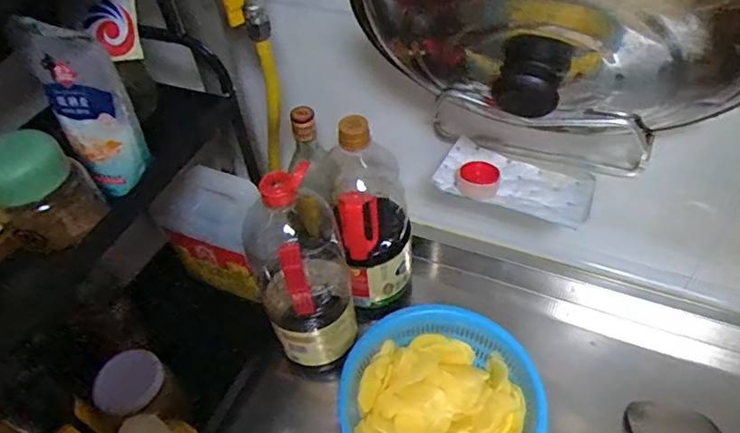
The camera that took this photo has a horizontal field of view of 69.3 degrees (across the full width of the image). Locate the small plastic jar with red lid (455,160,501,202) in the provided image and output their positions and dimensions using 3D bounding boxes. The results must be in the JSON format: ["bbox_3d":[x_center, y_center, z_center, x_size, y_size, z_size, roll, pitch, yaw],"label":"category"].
[{"bbox_3d":[0.115,-0.039,0.571,0.043,0.020,0.040,-2,49,3],"label":"small plastic jar with red lid"}]

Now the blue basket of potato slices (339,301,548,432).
[{"bbox_3d":[0.073,0.218,0.592,0.194,0.087,0.211,-2,49,3],"label":"blue basket of potato slices"}]

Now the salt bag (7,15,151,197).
[{"bbox_3d":[-0.234,-0.090,0.455,0.058,0.131,0.062,-30,53,-20],"label":"salt bag"}]

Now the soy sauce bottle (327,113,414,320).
[{"bbox_3d":[0.003,0.006,0.664,0.091,0.295,0.090,-17,50,-10],"label":"soy sauce bottle"}]

